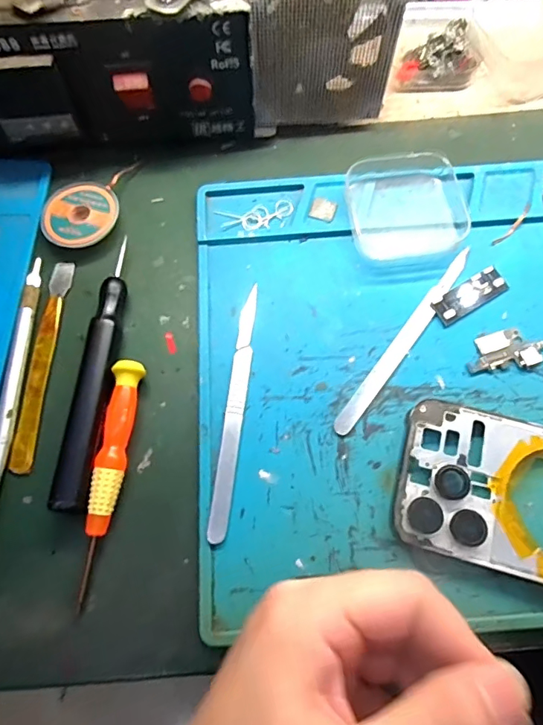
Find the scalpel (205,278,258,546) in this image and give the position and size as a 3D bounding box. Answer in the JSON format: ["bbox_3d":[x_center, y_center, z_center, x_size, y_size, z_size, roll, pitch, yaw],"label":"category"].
[{"bbox_3d":[-0.018,0.021,0.243,0.010,0.004,0.131,6,71,4],"label":"scalpel"}]

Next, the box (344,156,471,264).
[{"bbox_3d":[0.078,-0.093,0.276,0.065,0.016,0.065,-8,70,-1],"label":"box"}]

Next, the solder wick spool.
[{"bbox_3d":[-0.111,-0.095,0.284,0.044,0.009,0.063,12,71,6],"label":"solder wick spool"}]

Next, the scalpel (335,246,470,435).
[{"bbox_3d":[0.072,-0.014,0.254,0.011,0.004,0.126,35,75,13],"label":"scalpel"}]

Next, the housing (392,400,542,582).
[{"bbox_3d":[0.131,0.065,0.218,0.143,0.012,0.069,15,71,7],"label":"housing"}]

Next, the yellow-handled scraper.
[{"bbox_3d":[-0.123,-0.002,0.257,0.011,0.005,0.120,2,70,2],"label":"yellow-handled scraper"}]

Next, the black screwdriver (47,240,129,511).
[{"bbox_3d":[-0.089,0.002,0.248,0.017,0.013,0.142,4,70,3],"label":"black screwdriver"}]

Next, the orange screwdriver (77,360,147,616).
[{"bbox_3d":[-0.078,0.053,0.230,0.014,0.011,0.111,4,70,3],"label":"orange screwdriver"}]

